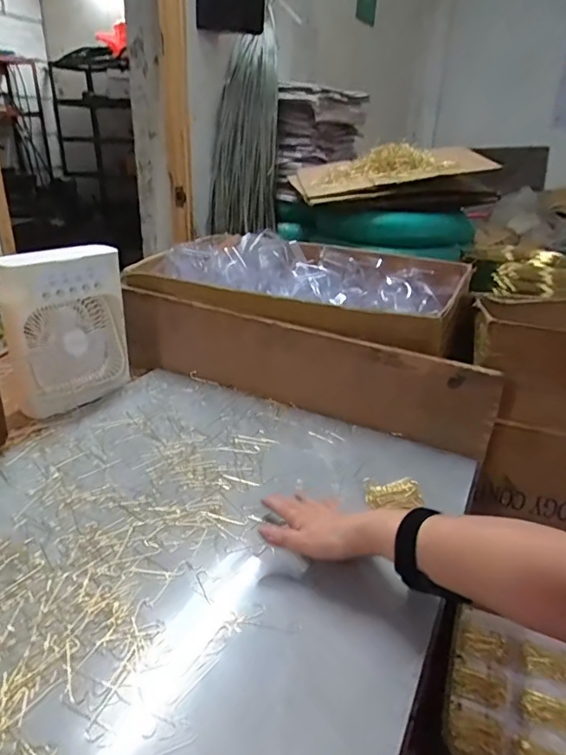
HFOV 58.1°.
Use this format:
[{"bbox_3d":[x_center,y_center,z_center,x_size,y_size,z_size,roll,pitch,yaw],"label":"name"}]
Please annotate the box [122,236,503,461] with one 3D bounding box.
[{"bbox_3d":[0.093,-0.115,1.006,0.650,0.212,0.402,15,28,23],"label":"box"}]

